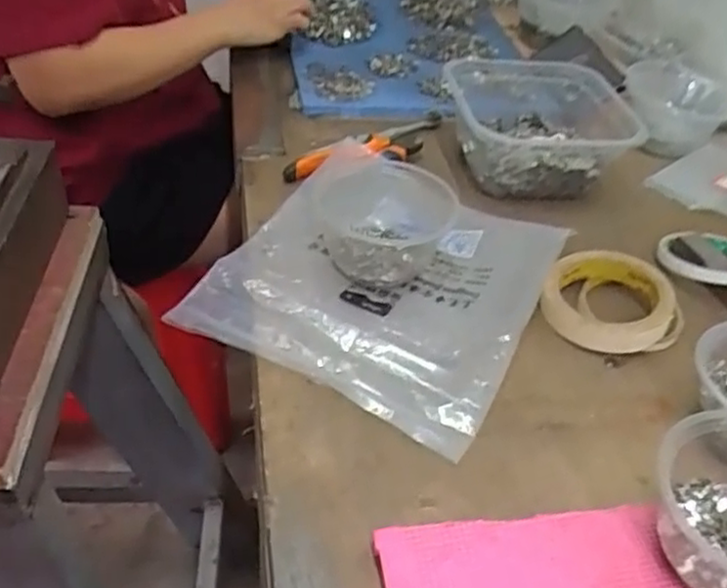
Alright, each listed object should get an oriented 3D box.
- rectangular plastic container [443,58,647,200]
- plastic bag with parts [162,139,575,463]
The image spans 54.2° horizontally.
[{"bbox_3d":[0.179,-0.182,0.747,0.190,0.070,0.204,10,41,2],"label":"rectangular plastic container"},{"bbox_3d":[0.019,-0.023,0.575,0.238,0.032,0.268,23,43,17],"label":"plastic bag with parts"}]

